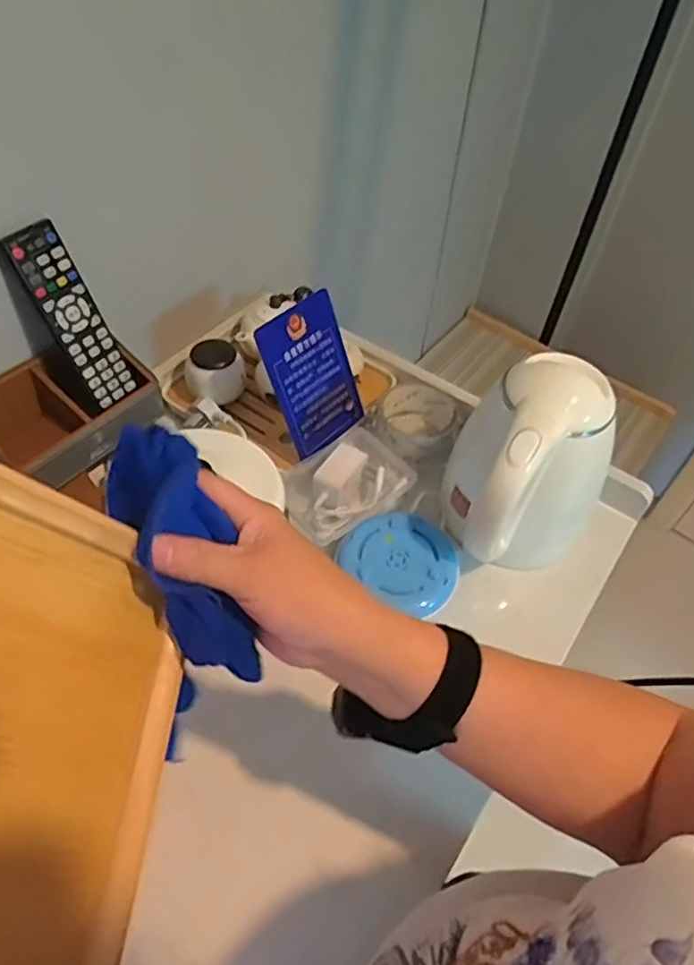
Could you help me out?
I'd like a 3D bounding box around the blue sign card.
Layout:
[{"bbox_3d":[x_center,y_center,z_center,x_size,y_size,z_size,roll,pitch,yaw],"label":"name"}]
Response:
[{"bbox_3d":[-0.033,-0.105,0.645,0.092,0.148,0.012,-38,39,-27],"label":"blue sign card"}]

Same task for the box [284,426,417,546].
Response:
[{"bbox_3d":[0.000,0.005,0.659,0.099,0.038,0.121,38,58,24],"label":"box"}]

